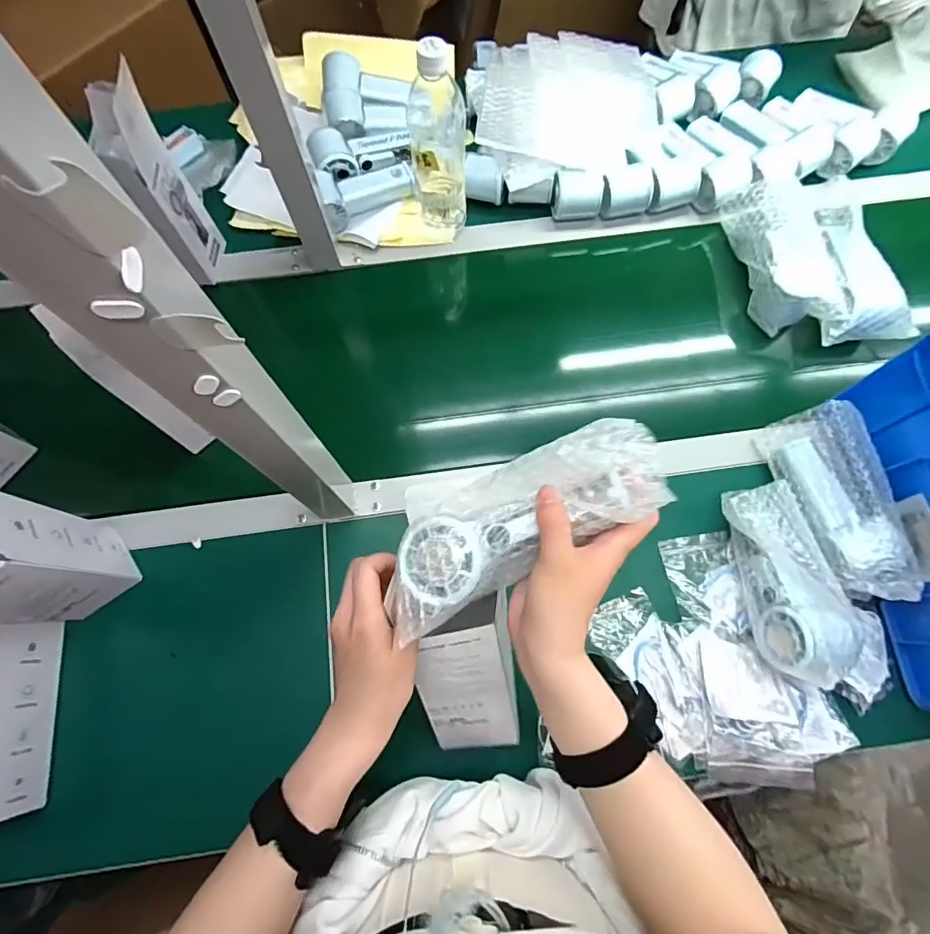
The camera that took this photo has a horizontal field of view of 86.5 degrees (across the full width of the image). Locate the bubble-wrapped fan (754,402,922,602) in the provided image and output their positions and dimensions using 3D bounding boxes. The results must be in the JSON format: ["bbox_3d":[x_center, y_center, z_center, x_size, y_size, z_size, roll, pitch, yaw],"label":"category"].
[{"bbox_3d":[0.390,0.035,0.516,0.074,0.067,0.198,-14,73,-3],"label":"bubble-wrapped fan"}]

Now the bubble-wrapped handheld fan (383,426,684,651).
[{"bbox_3d":[0.029,0.031,0.317,0.184,0.047,0.076,-31,73,14],"label":"bubble-wrapped handheld fan"}]

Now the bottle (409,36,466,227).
[{"bbox_3d":[-0.031,-0.373,0.581,0.067,0.212,0.058,-2,72,0],"label":"bottle"}]

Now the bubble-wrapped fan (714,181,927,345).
[{"bbox_3d":[0.435,-0.255,0.621,0.148,0.060,0.223,-8,72,-1],"label":"bubble-wrapped fan"}]

